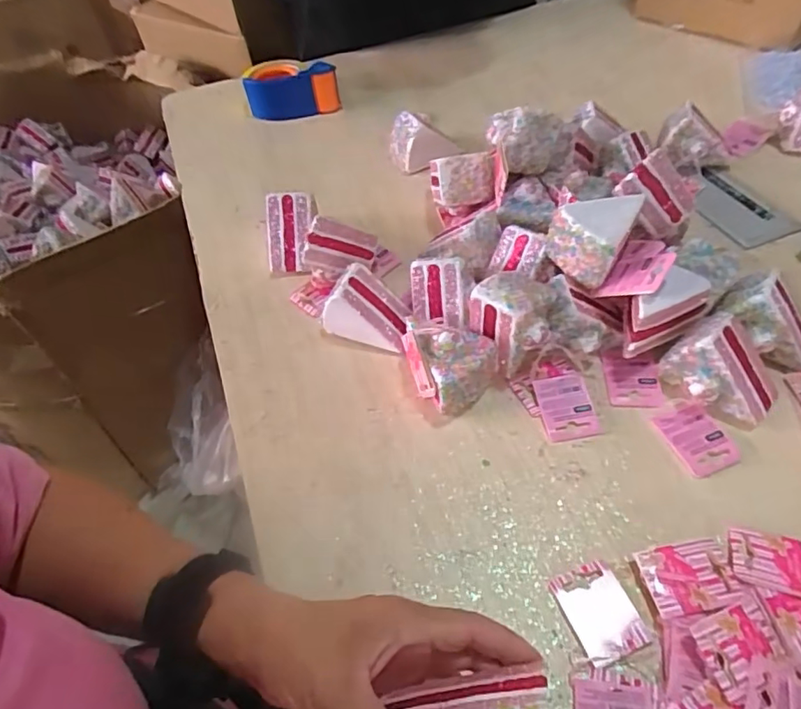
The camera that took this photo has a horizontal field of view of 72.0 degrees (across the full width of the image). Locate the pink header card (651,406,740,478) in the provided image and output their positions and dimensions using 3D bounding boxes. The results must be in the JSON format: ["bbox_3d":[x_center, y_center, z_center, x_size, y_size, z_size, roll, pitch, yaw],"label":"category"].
[{"bbox_3d":[0.245,0.069,0.454,0.044,0.009,0.057,-19,52,-10],"label":"pink header card"}]

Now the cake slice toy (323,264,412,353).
[{"bbox_3d":[-0.028,-0.043,0.532,0.086,0.065,0.059,22,57,21],"label":"cake slice toy"}]

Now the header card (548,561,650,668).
[{"bbox_3d":[0.136,0.177,0.379,0.043,0.006,0.059,-20,52,-10],"label":"header card"}]

